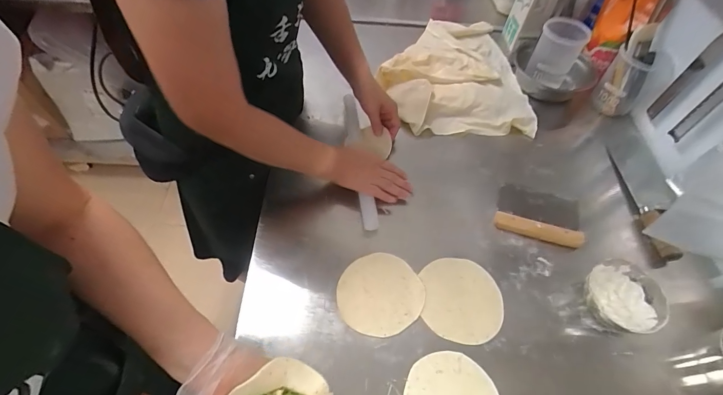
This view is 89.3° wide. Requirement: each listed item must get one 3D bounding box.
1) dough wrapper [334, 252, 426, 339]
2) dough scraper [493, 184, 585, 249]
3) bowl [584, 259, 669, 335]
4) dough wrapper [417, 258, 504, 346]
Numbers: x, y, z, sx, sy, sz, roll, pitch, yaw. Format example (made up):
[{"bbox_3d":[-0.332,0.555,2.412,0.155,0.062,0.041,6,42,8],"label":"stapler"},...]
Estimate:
[{"bbox_3d":[0.029,0.150,0.571,0.128,0.005,0.124,0,58,1],"label":"dough wrapper"},{"bbox_3d":[0.322,0.030,0.669,0.145,0.026,0.100,13,55,5],"label":"dough scraper"},{"bbox_3d":[0.398,0.159,0.567,0.099,0.056,0.110,-7,56,-9],"label":"bowl"},{"bbox_3d":[0.156,0.158,0.573,0.122,0.007,0.129,5,56,0],"label":"dough wrapper"}]

